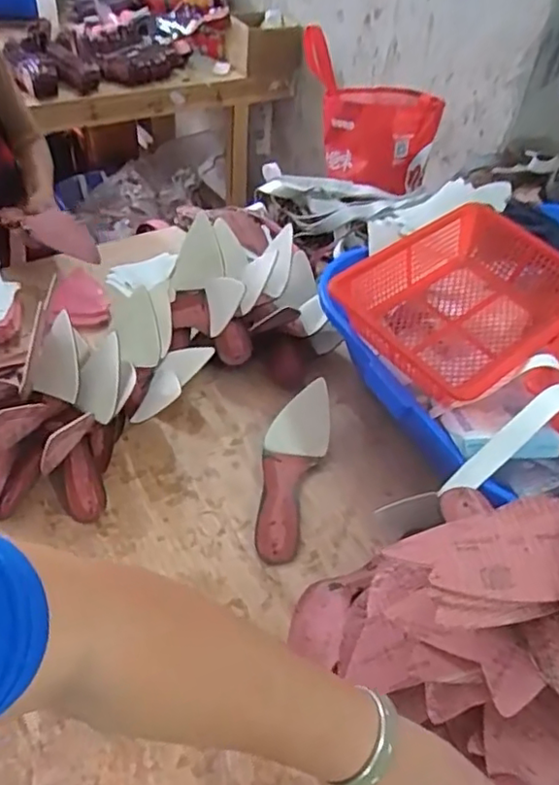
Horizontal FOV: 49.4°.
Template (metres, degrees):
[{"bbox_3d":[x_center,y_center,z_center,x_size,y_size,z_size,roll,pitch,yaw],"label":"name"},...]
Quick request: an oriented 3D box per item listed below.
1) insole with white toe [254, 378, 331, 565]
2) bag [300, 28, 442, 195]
[{"bbox_3d":[0.015,0.101,0.805,0.084,0.052,0.255,12,61,5],"label":"insole with white toe"},{"bbox_3d":[0.183,-0.563,1.251,0.284,0.211,0.230,5,45,-2],"label":"bag"}]

